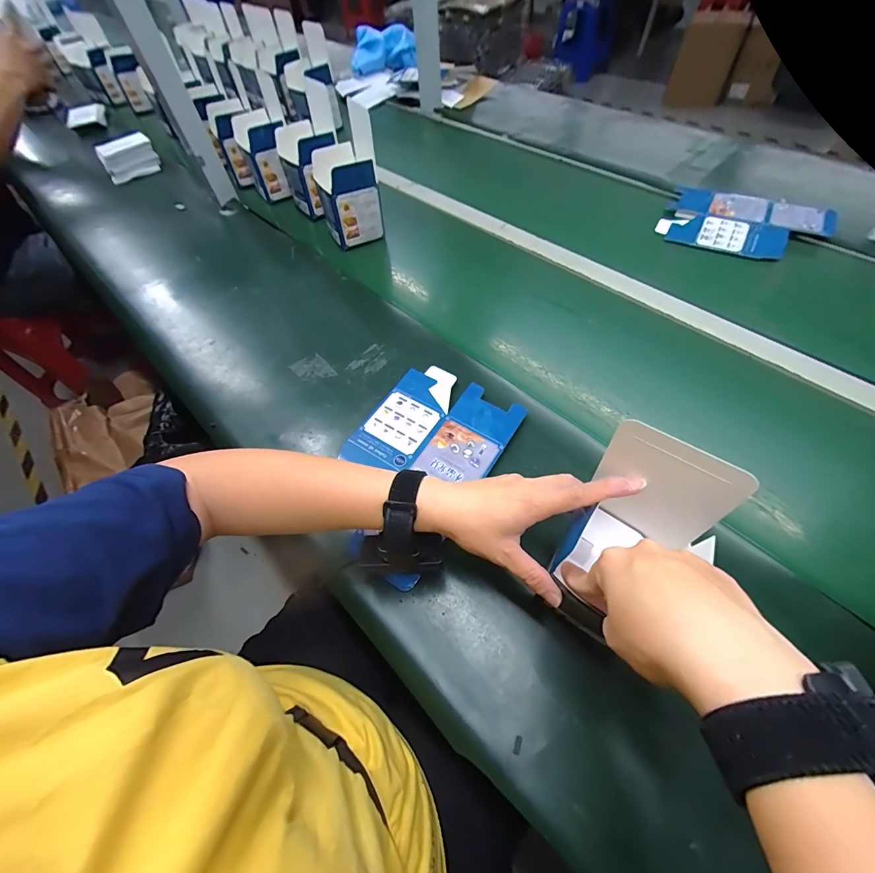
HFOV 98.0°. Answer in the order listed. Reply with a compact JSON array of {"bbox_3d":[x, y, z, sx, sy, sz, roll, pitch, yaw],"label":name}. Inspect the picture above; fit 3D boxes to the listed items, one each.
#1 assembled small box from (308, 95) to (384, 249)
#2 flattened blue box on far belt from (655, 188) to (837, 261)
[{"bbox_3d":[-0.157,-0.438,0.656,0.110,0.184,0.104,-21,60,-8],"label":"assembled small box"},{"bbox_3d":[0.511,-0.357,0.634,0.240,0.019,0.150,24,64,18],"label":"flattened blue box on far belt"}]

